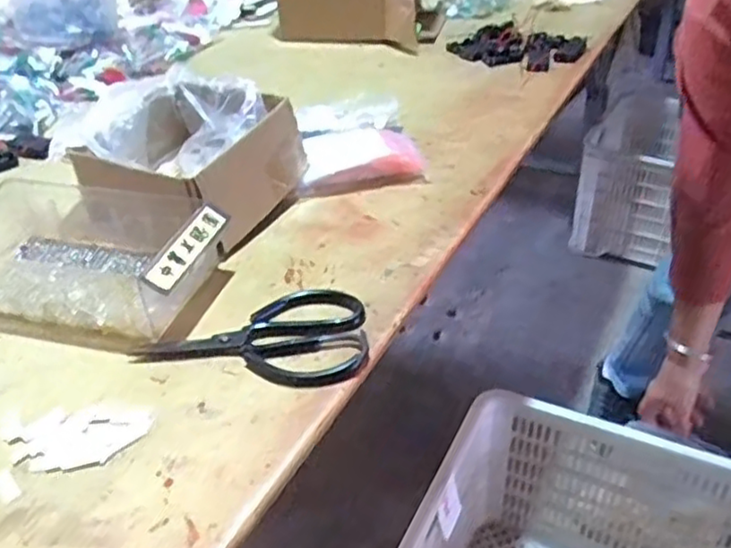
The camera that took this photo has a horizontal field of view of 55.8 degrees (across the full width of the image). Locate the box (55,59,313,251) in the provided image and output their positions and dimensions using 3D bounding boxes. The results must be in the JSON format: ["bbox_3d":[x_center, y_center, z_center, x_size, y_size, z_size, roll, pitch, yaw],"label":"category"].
[{"bbox_3d":[-0.187,-0.115,0.725,0.207,0.102,0.203,15,40,23],"label":"box"}]

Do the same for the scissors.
[{"bbox_3d":[-0.087,0.048,0.569,0.182,0.013,0.101,5,37,10],"label":"scissors"}]

